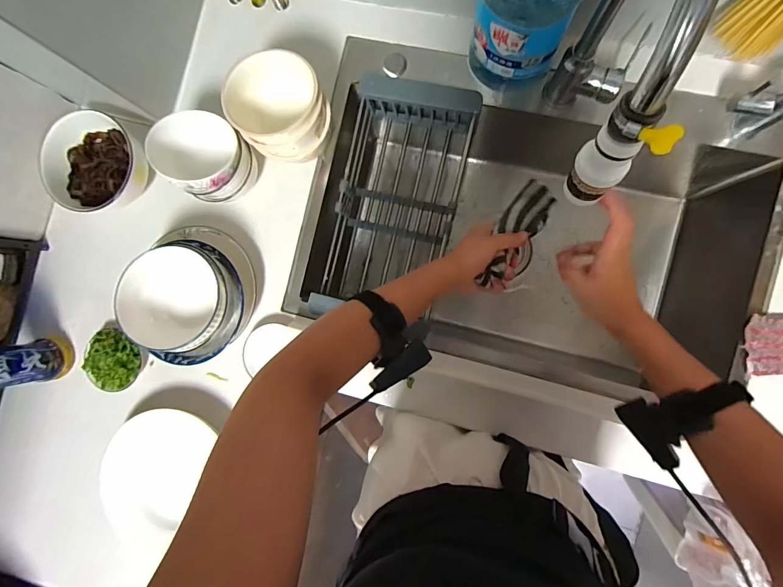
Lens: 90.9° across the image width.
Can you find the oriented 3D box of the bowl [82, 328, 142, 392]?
[{"bbox_3d":[-0.444,0.106,0.620,0.092,0.035,0.097,0,89,7],"label":"bowl"}]

